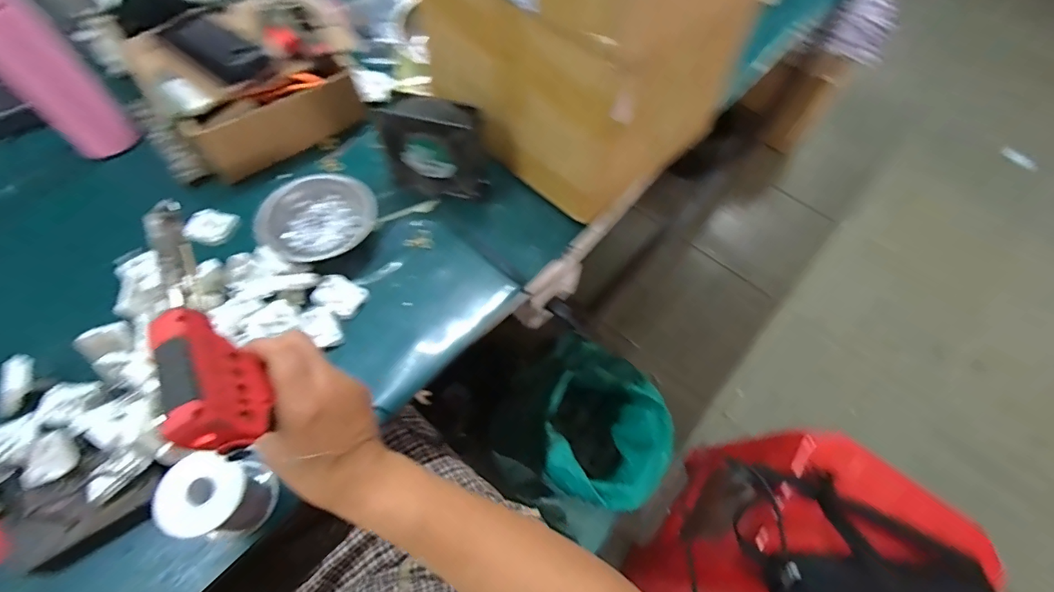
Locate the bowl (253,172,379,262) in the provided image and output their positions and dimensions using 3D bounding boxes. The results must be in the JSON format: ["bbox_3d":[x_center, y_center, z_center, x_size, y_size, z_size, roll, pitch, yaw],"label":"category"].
[{"bbox_3d":[-0.256,-0.099,0.579,0.135,0.035,0.113,-22,64,-14],"label":"bowl"}]

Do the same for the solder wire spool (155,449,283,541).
[{"bbox_3d":[-0.265,0.176,0.410,0.070,0.067,0.062,11,61,4],"label":"solder wire spool"}]

